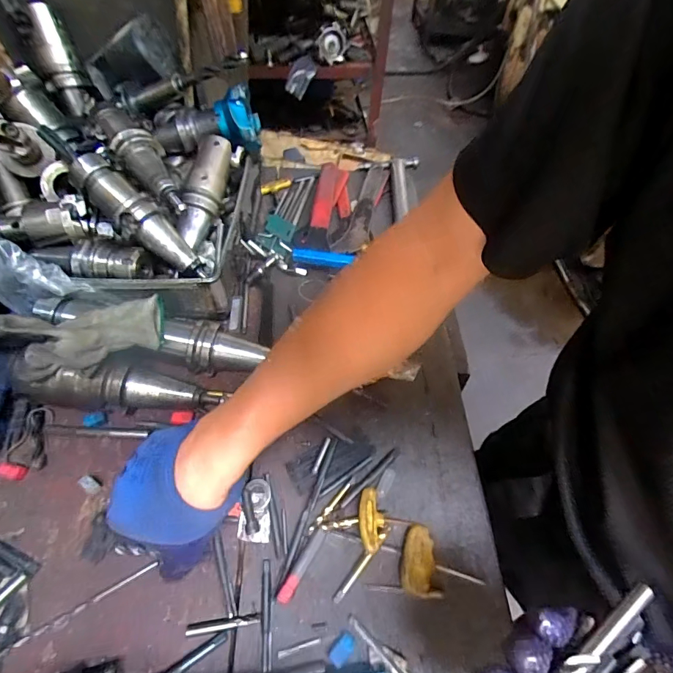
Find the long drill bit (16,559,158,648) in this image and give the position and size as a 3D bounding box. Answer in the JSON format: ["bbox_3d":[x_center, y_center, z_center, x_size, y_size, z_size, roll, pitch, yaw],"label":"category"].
[{"bbox_3d":[-0.213,0.230,0.362,0.117,0.007,0.008,-24,59,-20],"label":"long drill bit"}]

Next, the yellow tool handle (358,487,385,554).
[{"bbox_3d":[0.033,0.178,0.405,0.024,0.021,0.057,-3,54,-6],"label":"yellow tool handle"}]

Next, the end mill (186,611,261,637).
[{"bbox_3d":[-0.095,0.244,0.355,0.061,0.006,0.009,-5,54,-7],"label":"end mill"}]

